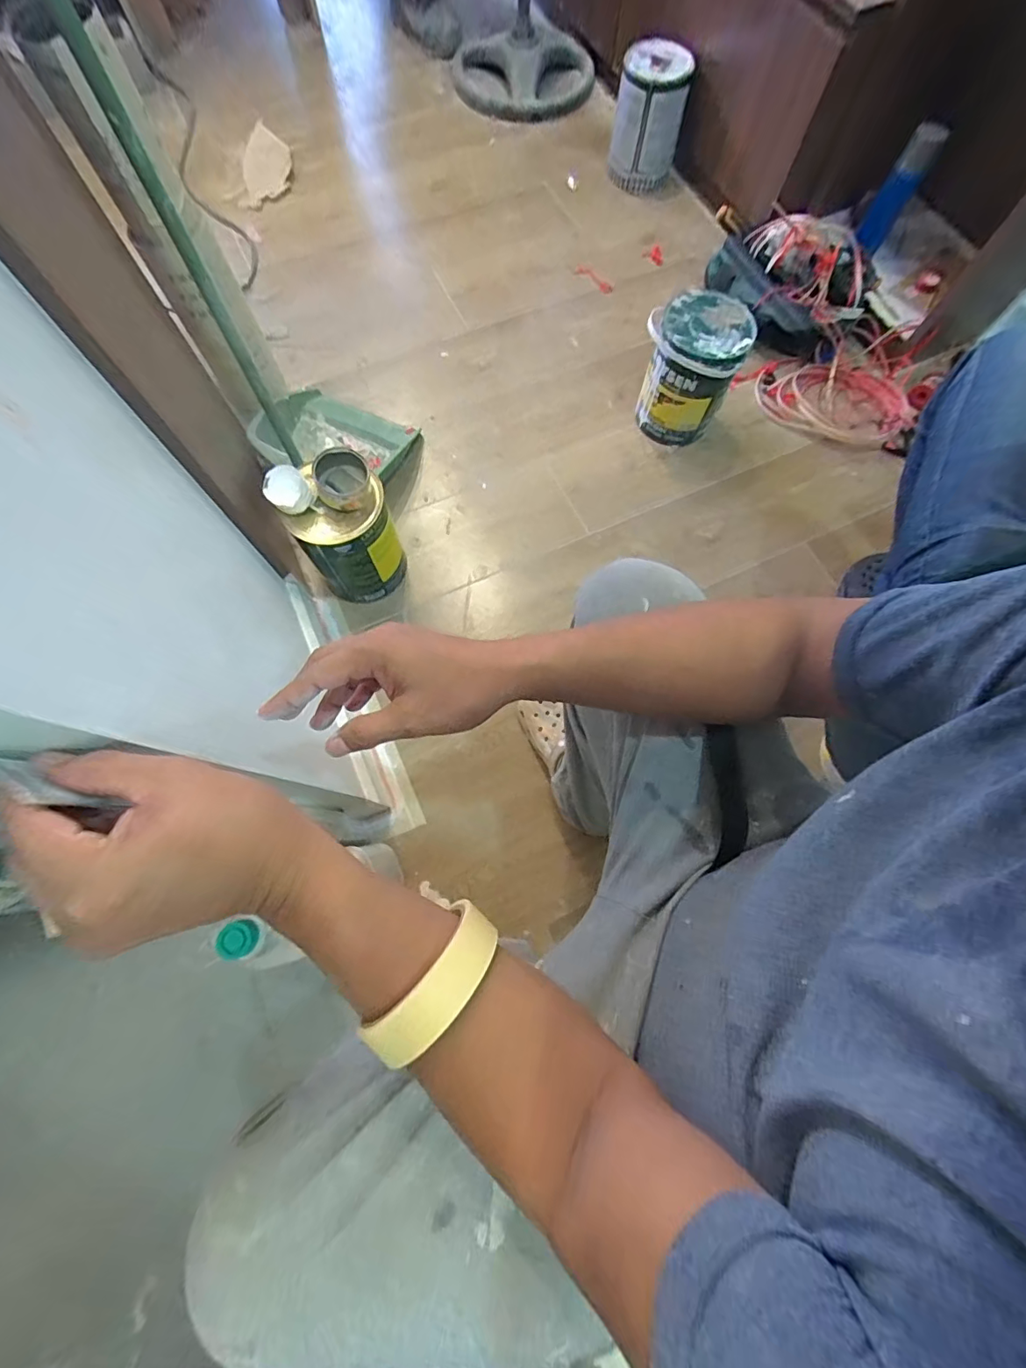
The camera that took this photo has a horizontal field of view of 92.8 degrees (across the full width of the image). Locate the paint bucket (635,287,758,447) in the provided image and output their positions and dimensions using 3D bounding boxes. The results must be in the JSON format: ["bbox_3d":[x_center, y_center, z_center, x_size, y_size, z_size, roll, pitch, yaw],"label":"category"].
[{"bbox_3d":[0.349,-0.630,0.991,0.178,0.237,0.171,1,74,-2],"label":"paint bucket"}]

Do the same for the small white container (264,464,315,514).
[{"bbox_3d":[-0.347,-0.298,0.758,0.063,0.045,0.062,1,74,-2],"label":"small white container"}]

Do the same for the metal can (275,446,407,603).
[{"bbox_3d":[-0.284,-0.257,0.855,0.154,0.233,0.146,1,74,-2],"label":"metal can"}]

